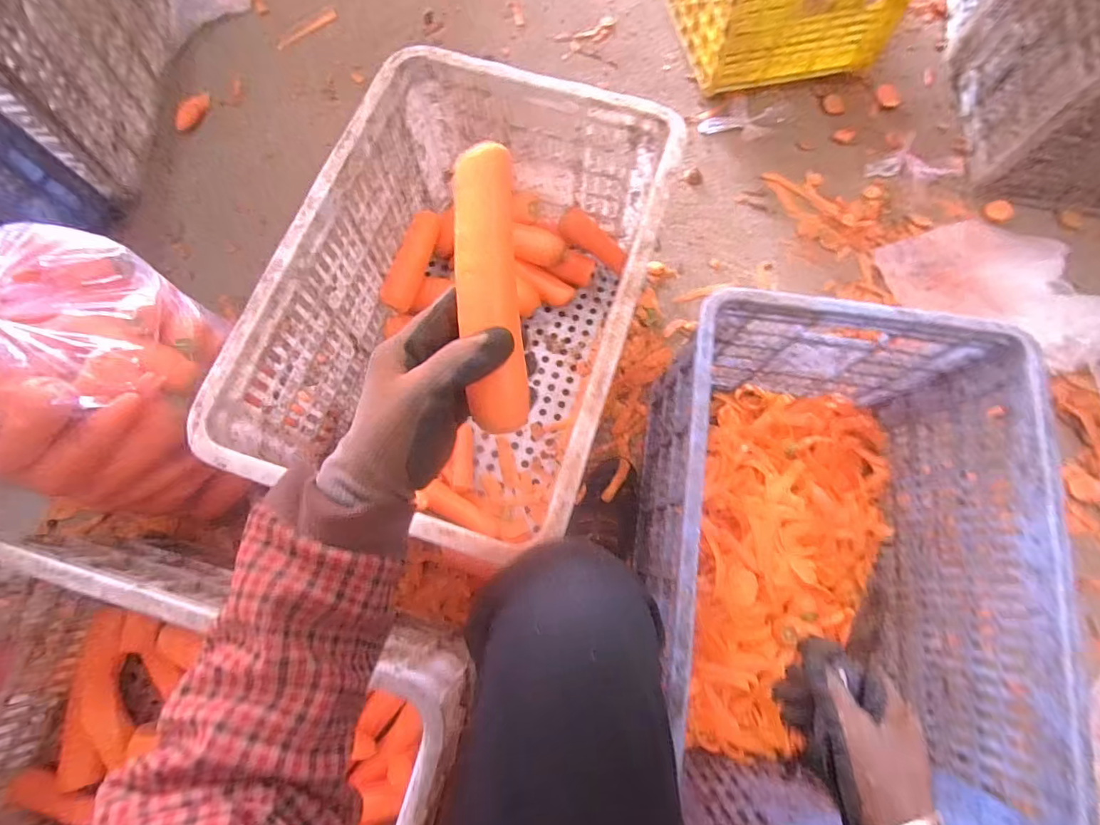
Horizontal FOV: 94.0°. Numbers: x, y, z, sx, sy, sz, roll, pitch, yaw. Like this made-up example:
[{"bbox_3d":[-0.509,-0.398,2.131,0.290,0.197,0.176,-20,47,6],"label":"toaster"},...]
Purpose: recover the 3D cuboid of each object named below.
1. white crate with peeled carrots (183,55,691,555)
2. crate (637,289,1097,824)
[{"bbox_3d":[-0.089,-0.112,0.642,0.349,0.277,0.503,18,75,4],"label":"white crate with peeled carrots"},{"bbox_3d":[0.284,0.166,0.580,0.332,0.266,0.495,9,75,1],"label":"crate"}]

